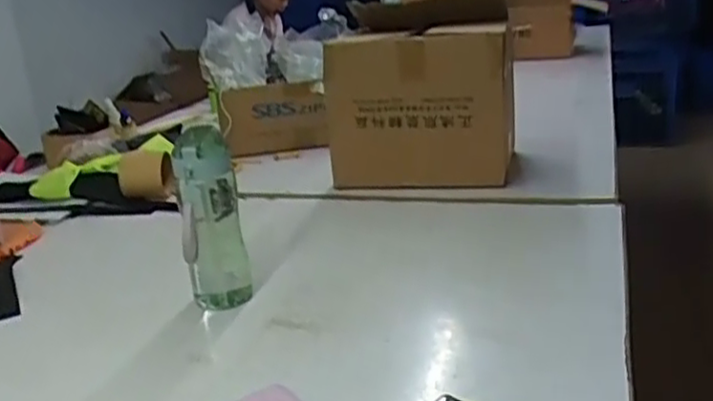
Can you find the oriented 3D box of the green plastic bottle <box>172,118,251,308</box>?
[{"bbox_3d":[-0.167,0.037,0.836,0.067,0.240,0.056,-8,20,-9],"label":"green plastic bottle"}]

